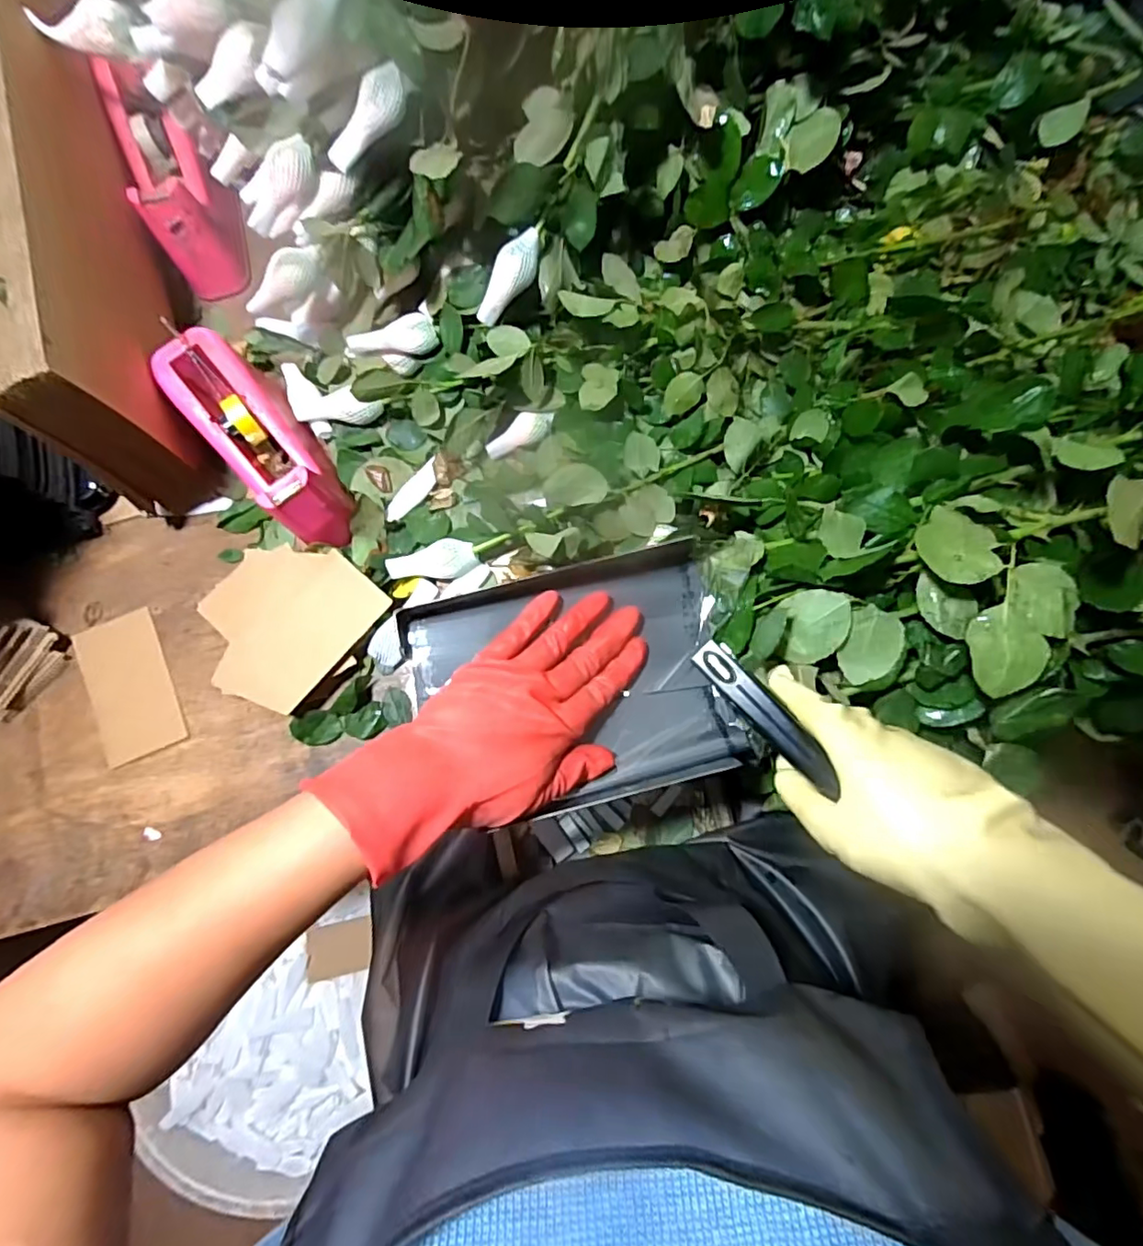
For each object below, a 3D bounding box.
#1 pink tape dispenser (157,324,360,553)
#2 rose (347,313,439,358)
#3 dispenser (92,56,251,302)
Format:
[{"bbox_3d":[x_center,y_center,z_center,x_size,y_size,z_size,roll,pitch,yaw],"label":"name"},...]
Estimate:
[{"bbox_3d":[-0.280,-0.158,0.518,0.081,0.106,0.209,-39,95,-5],"label":"pink tape dispenser"},{"bbox_3d":[-0.169,-0.267,0.549,0.079,0.031,0.030,-23,81,-3],"label":"rose"},{"bbox_3d":[-0.388,-0.440,0.558,0.075,0.084,0.205,-22,98,-3],"label":"dispenser"}]

